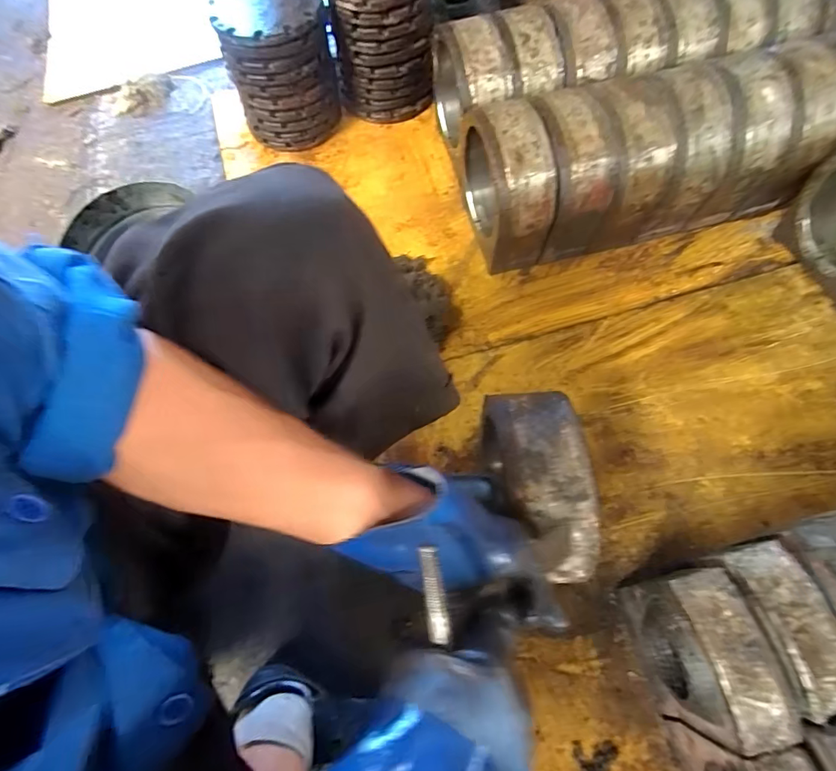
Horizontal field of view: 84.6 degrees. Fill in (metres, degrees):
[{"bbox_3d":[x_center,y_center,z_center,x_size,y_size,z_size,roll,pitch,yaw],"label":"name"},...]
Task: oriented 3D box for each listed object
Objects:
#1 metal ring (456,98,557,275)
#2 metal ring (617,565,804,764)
[{"bbox_3d":[0.141,-0.345,0.799,0.094,0.241,0.224,-17,67,-4],"label":"metal ring"},{"bbox_3d":[0.311,0.303,0.530,0.082,0.188,0.159,-13,67,-3],"label":"metal ring"}]

